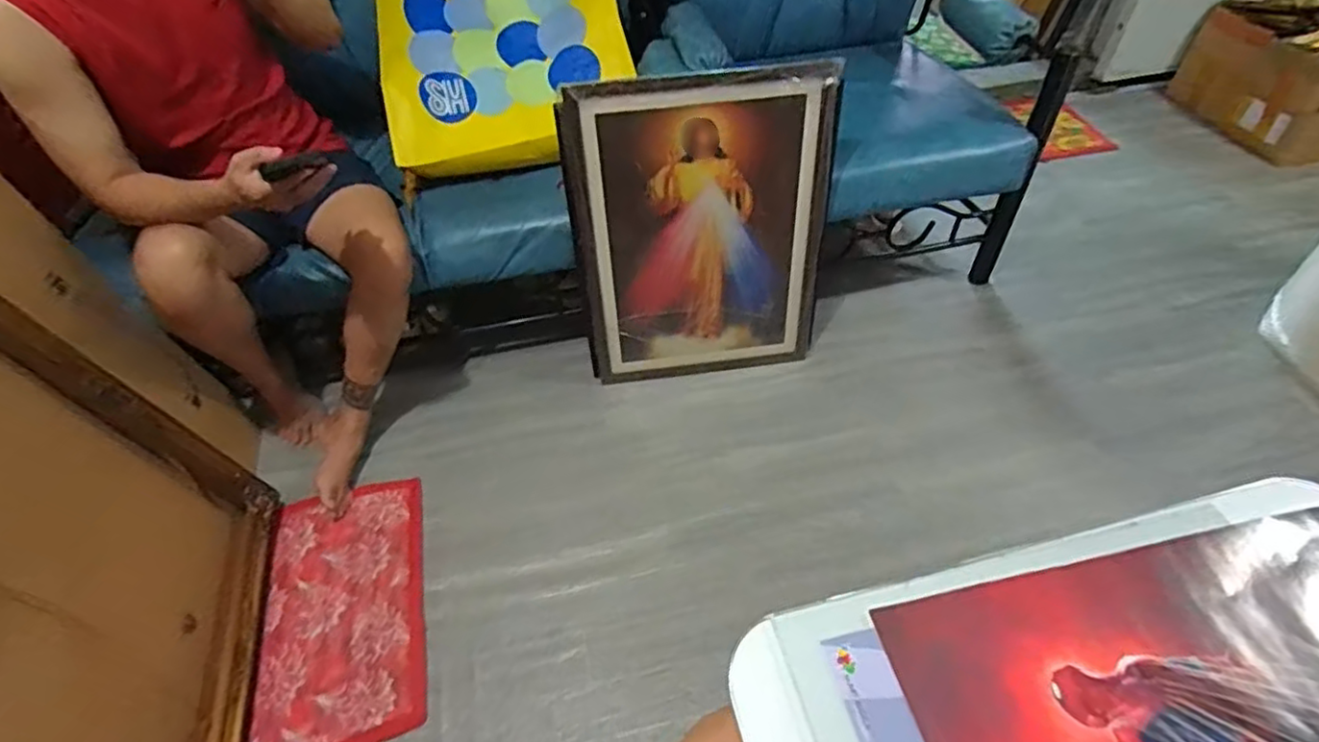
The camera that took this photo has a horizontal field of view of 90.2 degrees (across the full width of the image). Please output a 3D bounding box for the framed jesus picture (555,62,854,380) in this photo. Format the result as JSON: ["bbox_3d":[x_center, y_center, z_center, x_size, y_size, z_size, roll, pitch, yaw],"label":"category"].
[{"bbox_3d":[0.092,-0.251,1.286,0.482,0.621,0.028,-7,39,-3],"label":"framed jesus picture"}]

